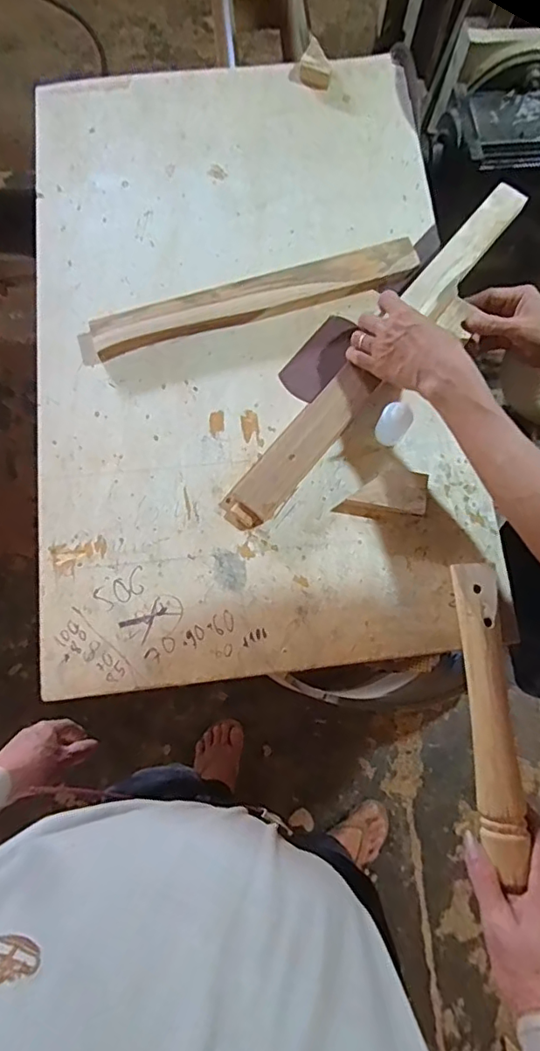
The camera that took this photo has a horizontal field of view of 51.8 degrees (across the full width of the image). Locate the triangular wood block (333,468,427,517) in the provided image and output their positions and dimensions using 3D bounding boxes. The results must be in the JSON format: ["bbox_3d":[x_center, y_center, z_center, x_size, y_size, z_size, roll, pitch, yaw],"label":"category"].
[{"bbox_3d":[0.125,-0.037,0.618,0.095,0.024,0.052,5,74,-1],"label":"triangular wood block"}]

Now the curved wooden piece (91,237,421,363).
[{"bbox_3d":[-0.014,-0.273,0.666,0.392,0.023,0.049,-16,76,-7],"label":"curved wooden piece"}]

